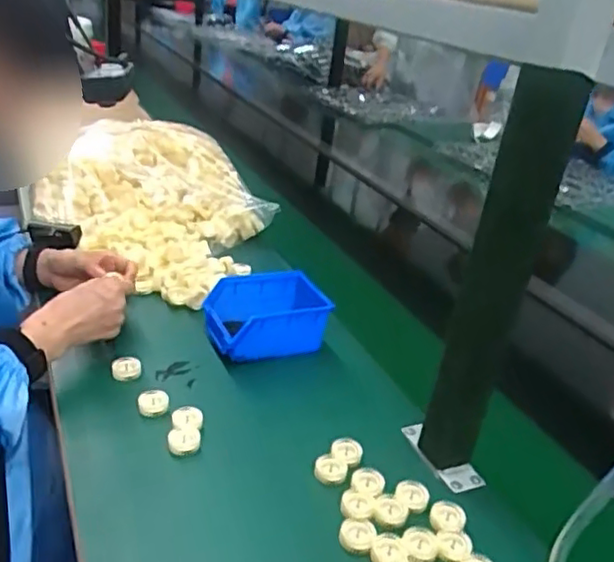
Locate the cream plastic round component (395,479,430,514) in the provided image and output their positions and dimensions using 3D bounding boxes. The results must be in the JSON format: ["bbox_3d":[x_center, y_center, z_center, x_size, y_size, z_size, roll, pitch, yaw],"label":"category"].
[{"bbox_3d":[0.102,0.207,0.601,0.033,0.008,0.032,6,27,-3],"label":"cream plastic round component"}]

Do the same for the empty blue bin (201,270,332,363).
[{"bbox_3d":[-0.054,0.046,0.816,0.144,0.070,0.111,-3,29,-20],"label":"empty blue bin"}]

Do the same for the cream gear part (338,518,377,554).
[{"bbox_3d":[0.045,0.225,0.551,0.032,0.011,0.030,8,27,-1],"label":"cream gear part"}]

